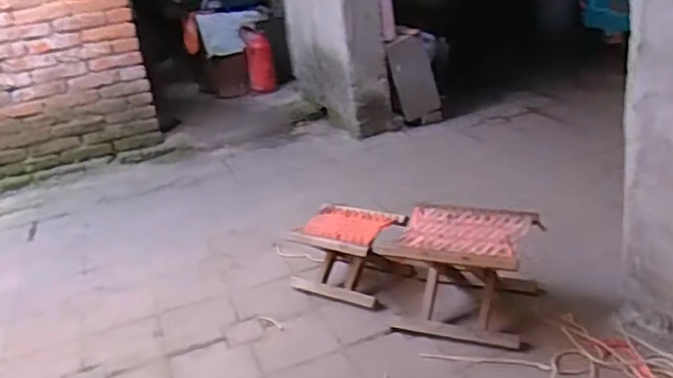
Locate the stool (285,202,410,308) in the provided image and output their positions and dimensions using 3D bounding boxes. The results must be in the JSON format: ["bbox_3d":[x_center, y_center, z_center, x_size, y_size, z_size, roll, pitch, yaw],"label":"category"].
[{"bbox_3d":[0.031,0.179,1.740,0.286,0.185,0.214,6,26,29],"label":"stool"}]

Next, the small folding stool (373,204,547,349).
[{"bbox_3d":[0.301,0.202,1.558,0.340,0.224,0.272,4,25,25],"label":"small folding stool"}]

